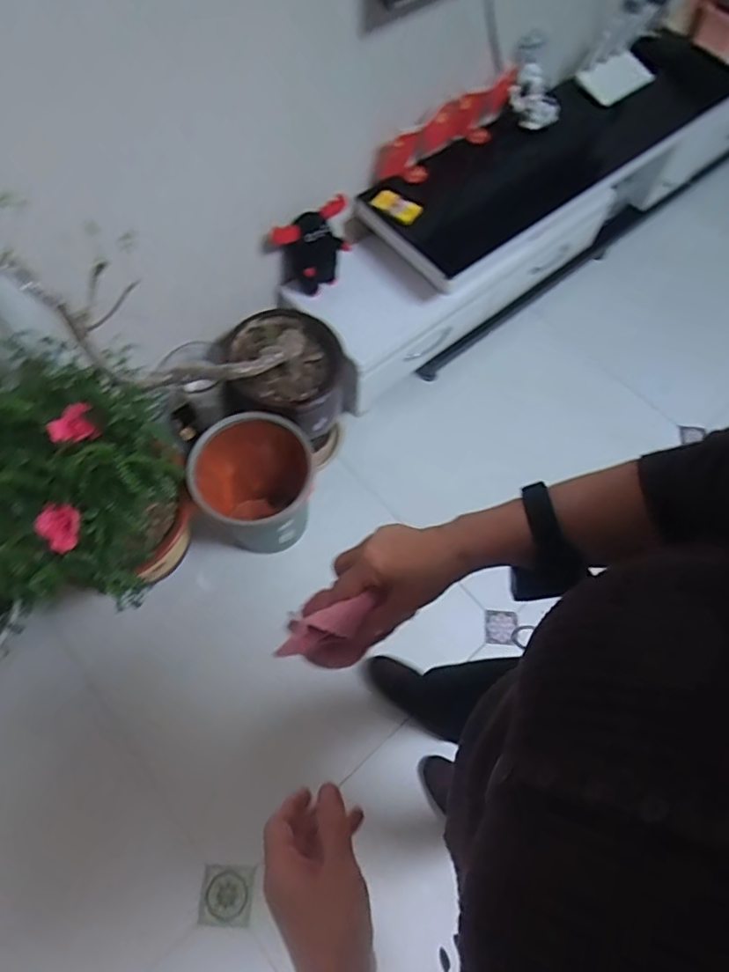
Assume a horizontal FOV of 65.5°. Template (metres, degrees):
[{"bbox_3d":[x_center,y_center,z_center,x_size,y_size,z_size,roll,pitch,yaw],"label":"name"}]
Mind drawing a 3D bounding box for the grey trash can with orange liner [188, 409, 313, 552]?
[{"bbox_3d":[-0.259,0.000,1.354,0.246,0.311,0.274,-2,66,-3],"label":"grey trash can with orange liner"}]

